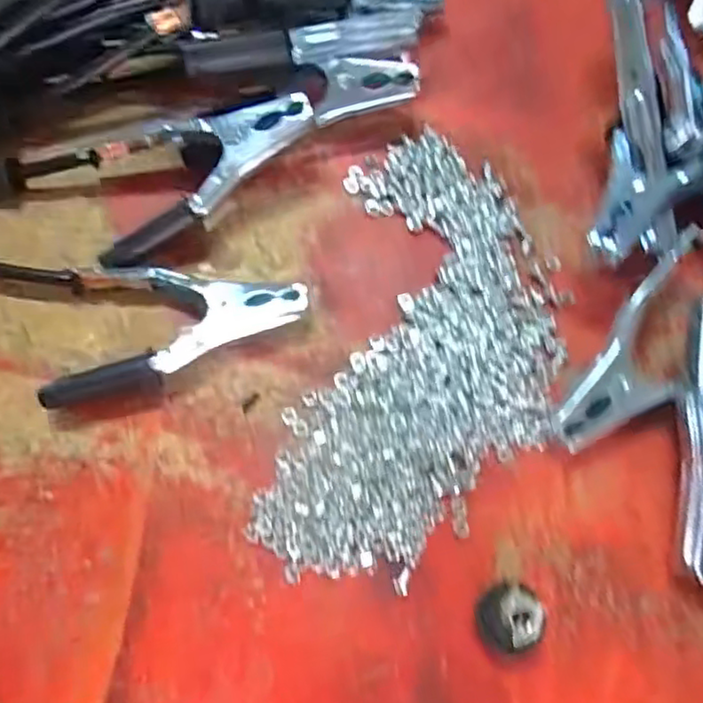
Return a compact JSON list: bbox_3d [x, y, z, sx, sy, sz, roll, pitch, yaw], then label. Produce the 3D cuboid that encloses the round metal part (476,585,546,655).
[{"bbox_3d":[0.074,0.125,0.303,0.026,0.023,0.029,10,72,4],"label":"round metal part"}]

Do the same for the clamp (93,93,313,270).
[{"bbox_3d":[-0.095,-0.113,0.375,0.143,0.019,0.066,-35,74,6],"label":"clamp"}]

